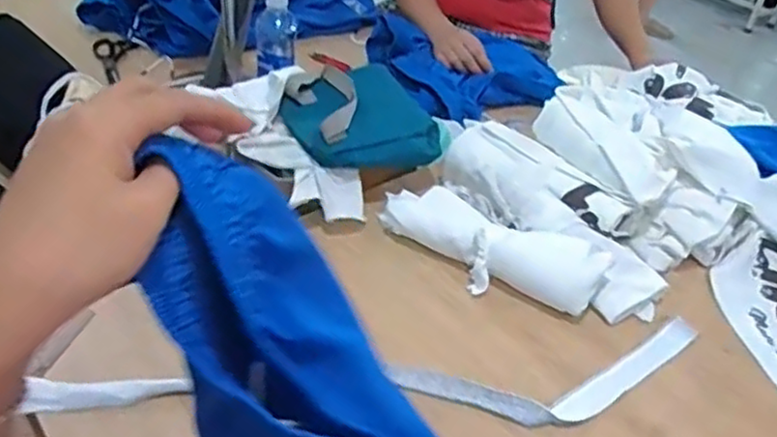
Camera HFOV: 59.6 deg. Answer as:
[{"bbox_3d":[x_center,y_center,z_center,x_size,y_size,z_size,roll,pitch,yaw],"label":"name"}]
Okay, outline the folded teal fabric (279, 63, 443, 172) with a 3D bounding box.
[{"bbox_3d":[-0.043,-0.132,0.929,0.184,0.093,0.170,-12,42,-22],"label":"folded teal fabric"}]

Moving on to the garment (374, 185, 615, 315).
[{"bbox_3d":[0.117,0.034,0.804,0.268,0.058,0.083,21,40,17],"label":"garment"}]

